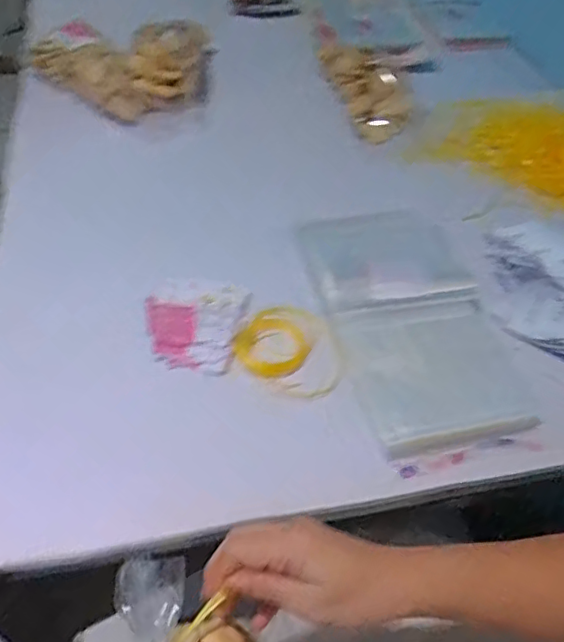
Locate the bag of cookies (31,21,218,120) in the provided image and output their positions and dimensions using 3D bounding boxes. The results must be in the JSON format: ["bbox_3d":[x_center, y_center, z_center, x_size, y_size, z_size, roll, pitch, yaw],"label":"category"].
[{"bbox_3d":[-0.223,-0.393,0.865,0.227,0.061,0.223,20,50,12],"label":"bag of cookies"}]

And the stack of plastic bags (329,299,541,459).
[{"bbox_3d":[0.147,0.047,0.565,0.167,0.018,0.160,-7,50,-11],"label":"stack of plastic bags"}]

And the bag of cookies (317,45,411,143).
[{"bbox_3d":[0.118,-0.359,0.861,0.066,0.085,0.187,-29,73,-27],"label":"bag of cookies"}]

